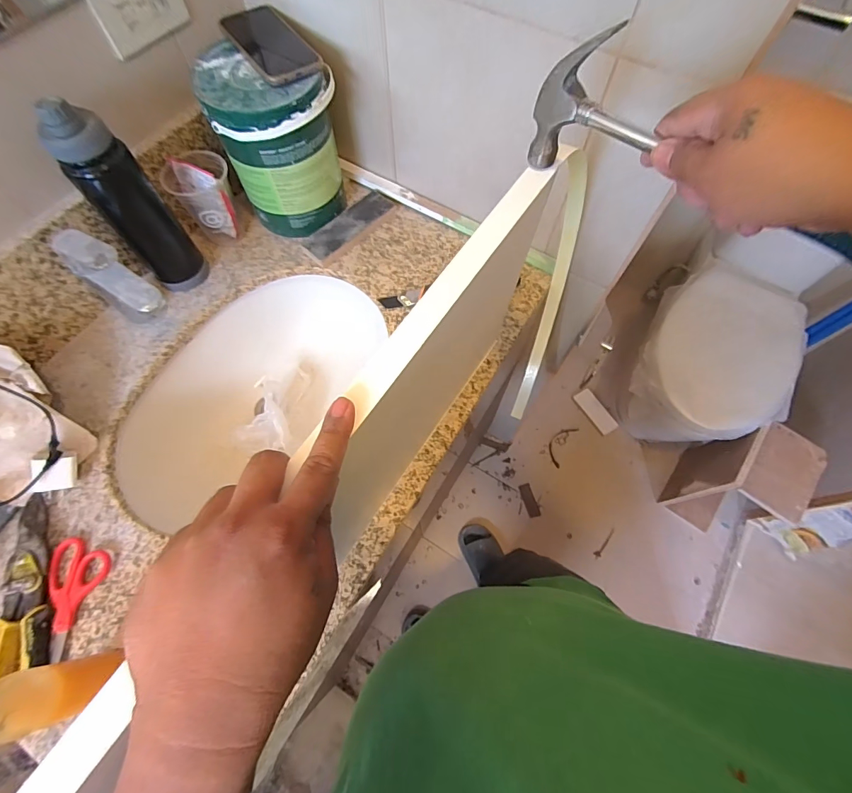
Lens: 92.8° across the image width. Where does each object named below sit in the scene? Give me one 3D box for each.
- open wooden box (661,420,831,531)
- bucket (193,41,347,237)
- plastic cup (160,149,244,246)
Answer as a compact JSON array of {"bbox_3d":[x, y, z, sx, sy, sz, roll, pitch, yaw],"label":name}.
[{"bbox_3d":[0.918,0.259,1.223,0.202,0.387,0.233,35,71,14],"label":"open wooden box"},{"bbox_3d":[-0.223,-0.386,0.646,0.162,0.220,0.158,0,66,0],"label":"bucket"},{"bbox_3d":[-0.357,-0.325,0.668,0.091,0.127,0.095,-32,70,-13],"label":"plastic cup"}]

